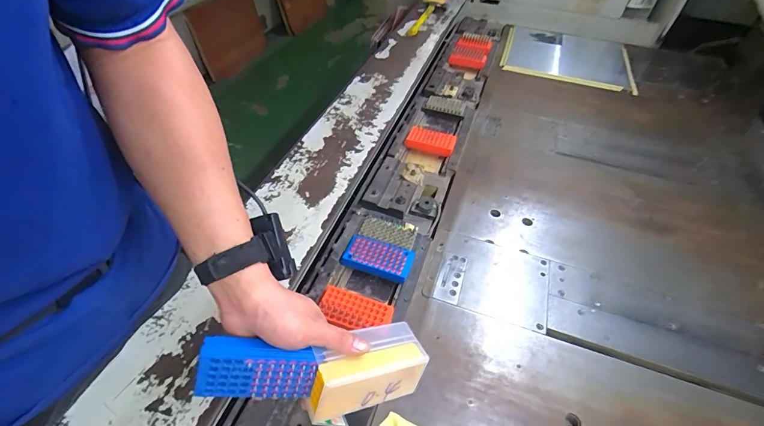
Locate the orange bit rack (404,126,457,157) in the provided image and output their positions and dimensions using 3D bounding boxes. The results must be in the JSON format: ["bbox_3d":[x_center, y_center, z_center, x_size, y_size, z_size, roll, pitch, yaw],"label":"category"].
[{"bbox_3d":[0.117,-0.171,0.864,0.116,0.035,0.053,20,50,16],"label":"orange bit rack"}]

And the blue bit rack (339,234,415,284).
[{"bbox_3d":[-0.008,0.079,0.623,0.114,0.023,0.058,16,49,13],"label":"blue bit rack"}]

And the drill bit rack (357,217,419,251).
[{"bbox_3d":[0.011,0.037,0.659,0.100,0.019,0.063,14,49,11],"label":"drill bit rack"}]

